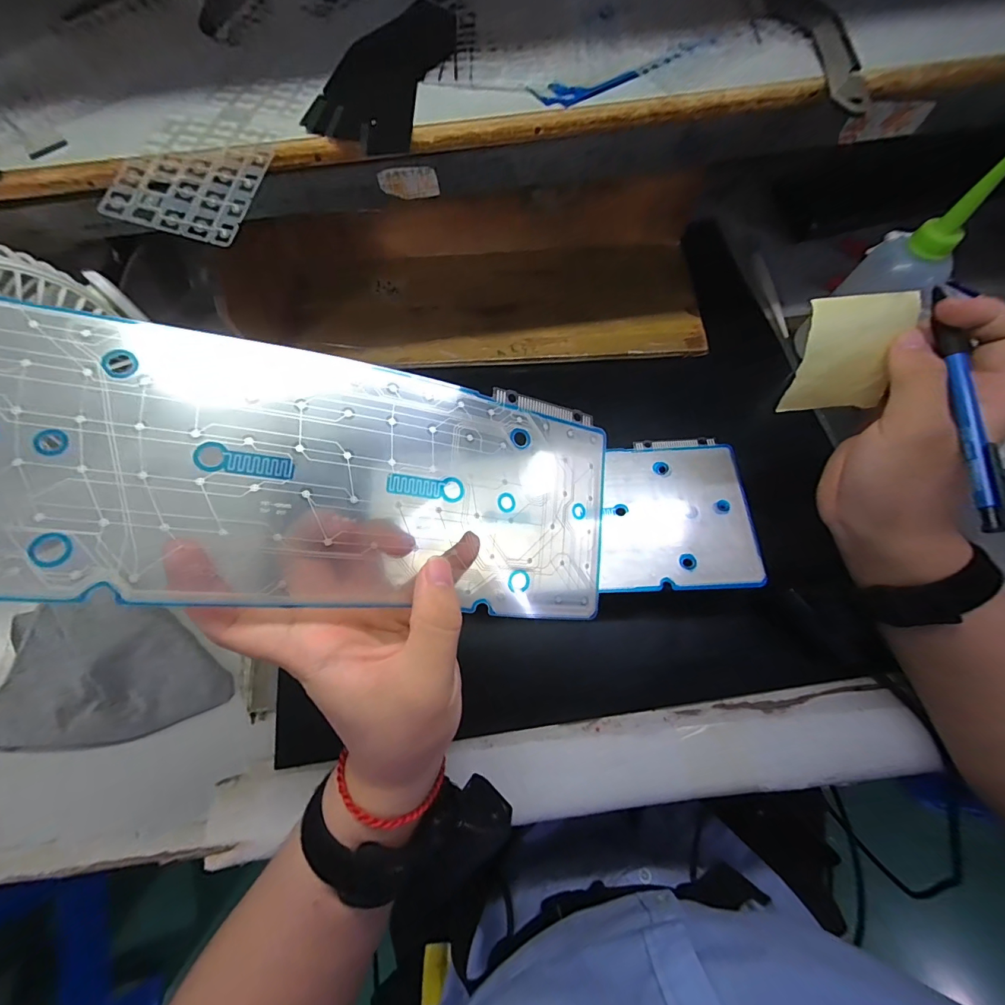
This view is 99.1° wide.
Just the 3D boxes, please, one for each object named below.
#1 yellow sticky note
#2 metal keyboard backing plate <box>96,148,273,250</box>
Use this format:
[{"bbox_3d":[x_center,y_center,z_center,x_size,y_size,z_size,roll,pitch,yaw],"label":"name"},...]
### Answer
[{"bbox_3d":[0.196,-0.082,0.240,0.055,0.064,0.010,-7,41,-2],"label":"yellow sticky note"},{"bbox_3d":[-0.171,-0.172,0.232,0.077,0.004,0.058,14,80,4],"label":"metal keyboard backing plate"}]

